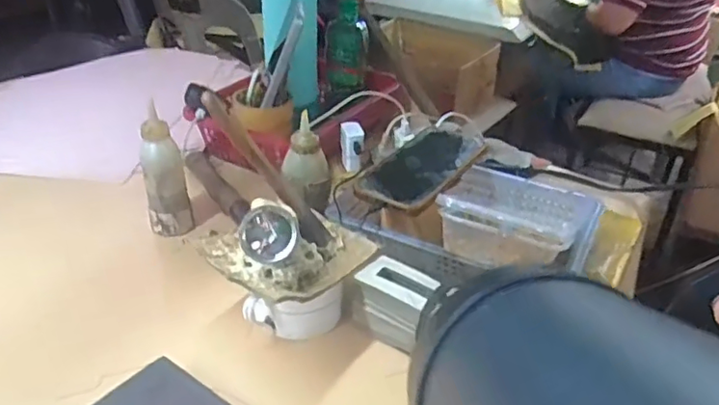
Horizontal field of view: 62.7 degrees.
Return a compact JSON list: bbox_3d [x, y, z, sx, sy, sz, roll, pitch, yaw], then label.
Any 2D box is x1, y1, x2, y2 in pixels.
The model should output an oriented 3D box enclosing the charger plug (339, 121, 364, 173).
[{"bbox_3d":[-0.009,-0.068,0.719,0.026,0.059,0.025,-1,9,-5],"label":"charger plug"}]

